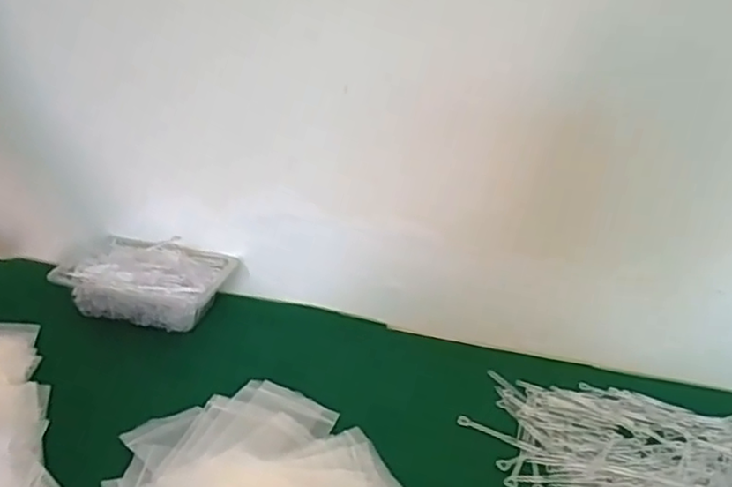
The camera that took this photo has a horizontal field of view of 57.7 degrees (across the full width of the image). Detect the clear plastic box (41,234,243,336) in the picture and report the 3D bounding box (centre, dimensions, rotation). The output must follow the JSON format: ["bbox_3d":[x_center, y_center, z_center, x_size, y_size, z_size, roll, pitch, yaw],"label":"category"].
[{"bbox_3d":[-0.251,0.047,0.776,0.175,0.060,0.114,11,24,9],"label":"clear plastic box"}]

